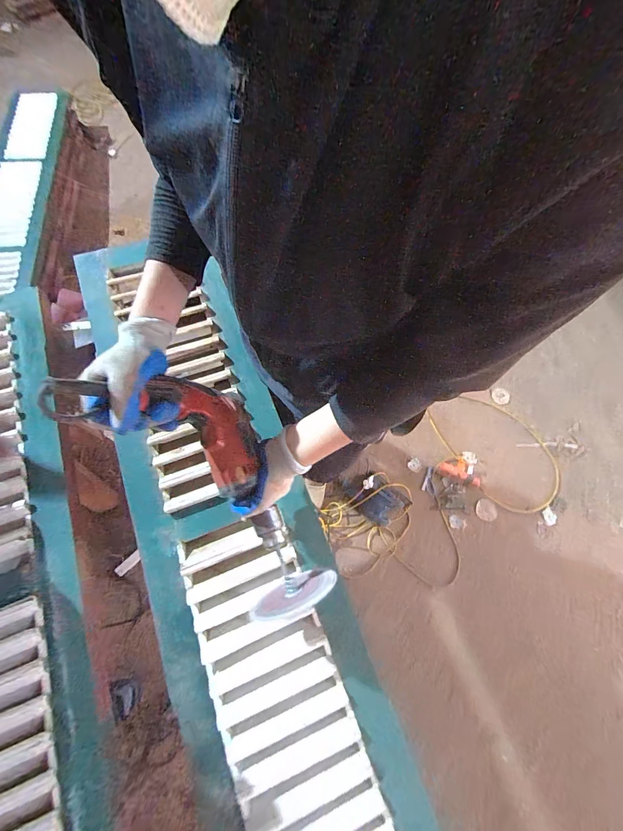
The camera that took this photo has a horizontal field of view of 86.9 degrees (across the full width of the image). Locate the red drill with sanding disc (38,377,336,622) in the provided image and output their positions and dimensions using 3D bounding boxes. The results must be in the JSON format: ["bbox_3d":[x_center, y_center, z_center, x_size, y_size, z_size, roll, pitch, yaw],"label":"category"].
[{"bbox_3d":[-0.108,0.113,0.421,0.156,0.126,0.368,-30,104,-12],"label":"red drill with sanding disc"}]

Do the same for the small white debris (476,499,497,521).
[{"bbox_3d":[0.690,0.376,1.303,0.072,0.008,0.080,-28,70,-1],"label":"small white debris"}]

